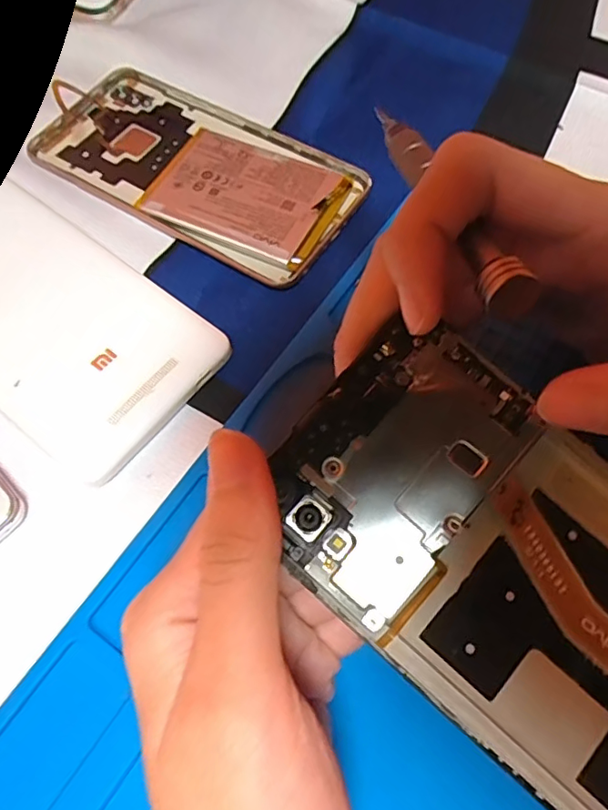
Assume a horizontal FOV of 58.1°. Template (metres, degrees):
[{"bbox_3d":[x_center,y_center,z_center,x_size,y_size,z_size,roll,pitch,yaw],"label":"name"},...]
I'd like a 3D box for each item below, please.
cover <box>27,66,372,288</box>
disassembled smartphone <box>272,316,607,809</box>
[{"bbox_3d":[-0.055,-0.114,0.254,0.162,0.007,0.074,31,69,16],"label":"cover"},{"bbox_3d":[0.059,0.047,0.127,0.145,0.008,0.069,43,81,4],"label":"disassembled smartphone"}]

